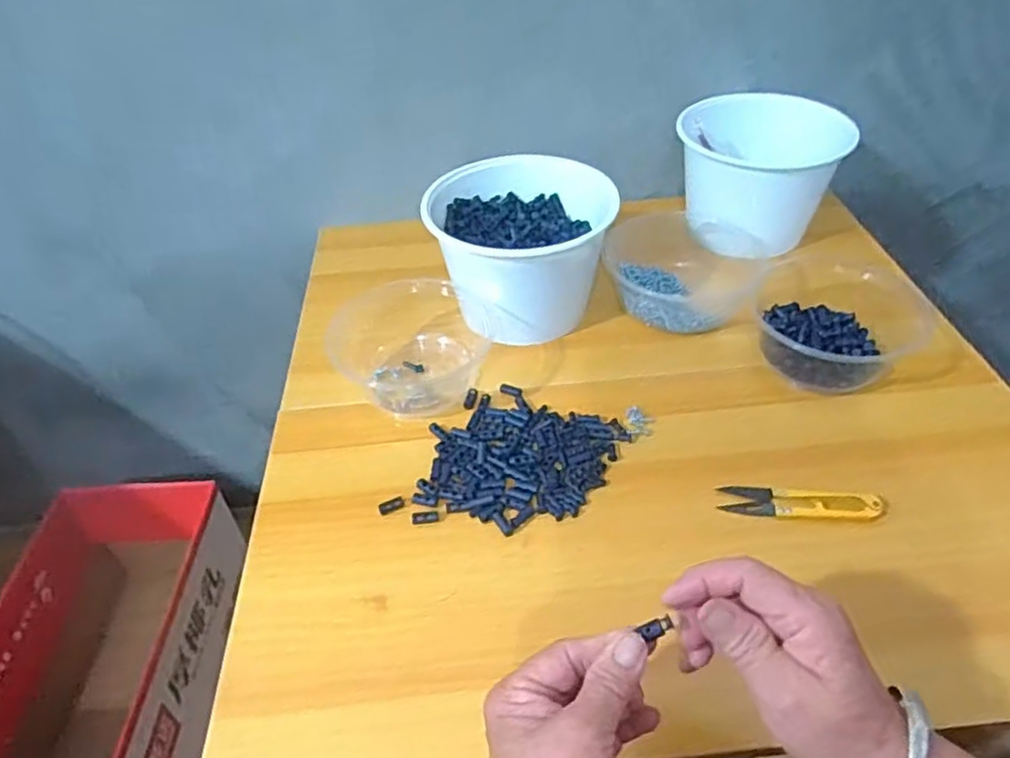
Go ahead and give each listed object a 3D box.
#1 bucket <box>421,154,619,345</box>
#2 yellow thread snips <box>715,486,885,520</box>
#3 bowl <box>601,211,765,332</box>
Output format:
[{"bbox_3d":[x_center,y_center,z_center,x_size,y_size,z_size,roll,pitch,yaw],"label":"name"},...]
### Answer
[{"bbox_3d":[0.017,-0.119,0.628,0.161,0.115,0.137,-3,43,0],"label":"bucket"},{"bbox_3d":[0.204,0.084,0.468,0.104,0.010,0.028,6,44,9],"label":"yellow thread snips"},{"bbox_3d":[0.169,-0.108,0.646,0.139,0.054,0.149,-2,43,1],"label":"bowl"}]

